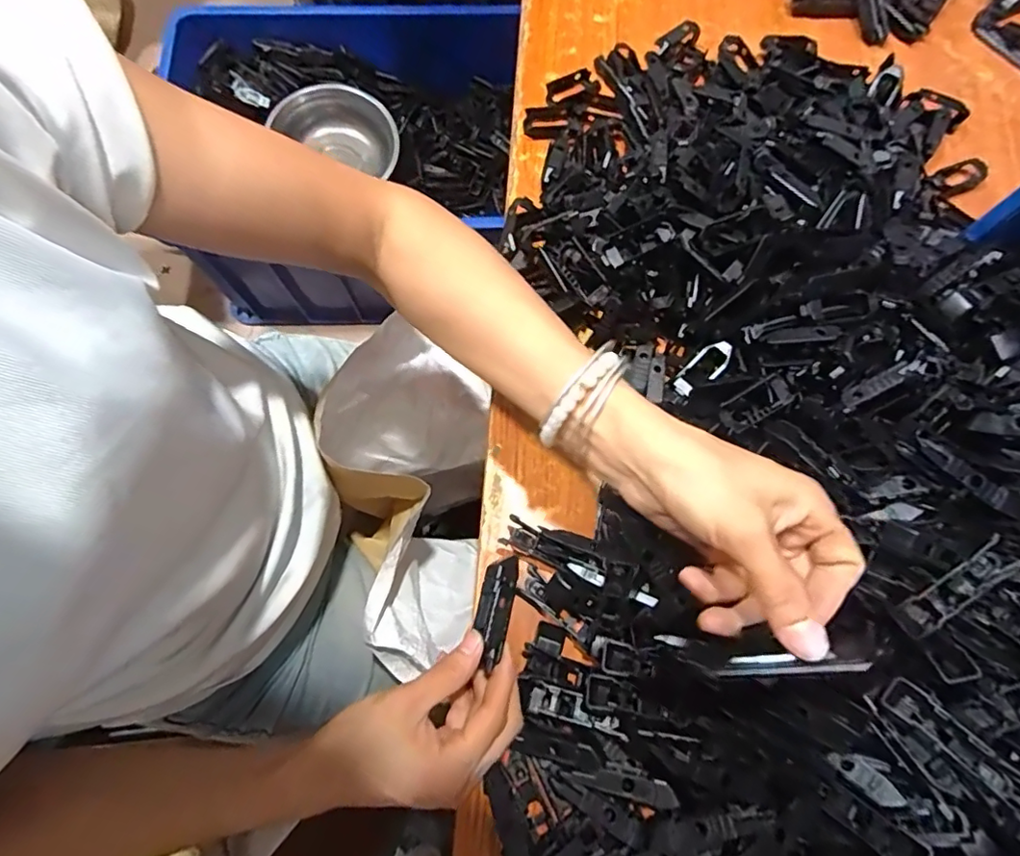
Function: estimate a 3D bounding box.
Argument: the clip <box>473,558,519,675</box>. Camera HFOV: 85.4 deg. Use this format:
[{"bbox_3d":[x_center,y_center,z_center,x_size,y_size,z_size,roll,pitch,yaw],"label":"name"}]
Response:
[{"bbox_3d":[-0.009,0.107,0.328,0.020,0.009,0.062,9,61,4],"label":"clip"}]

